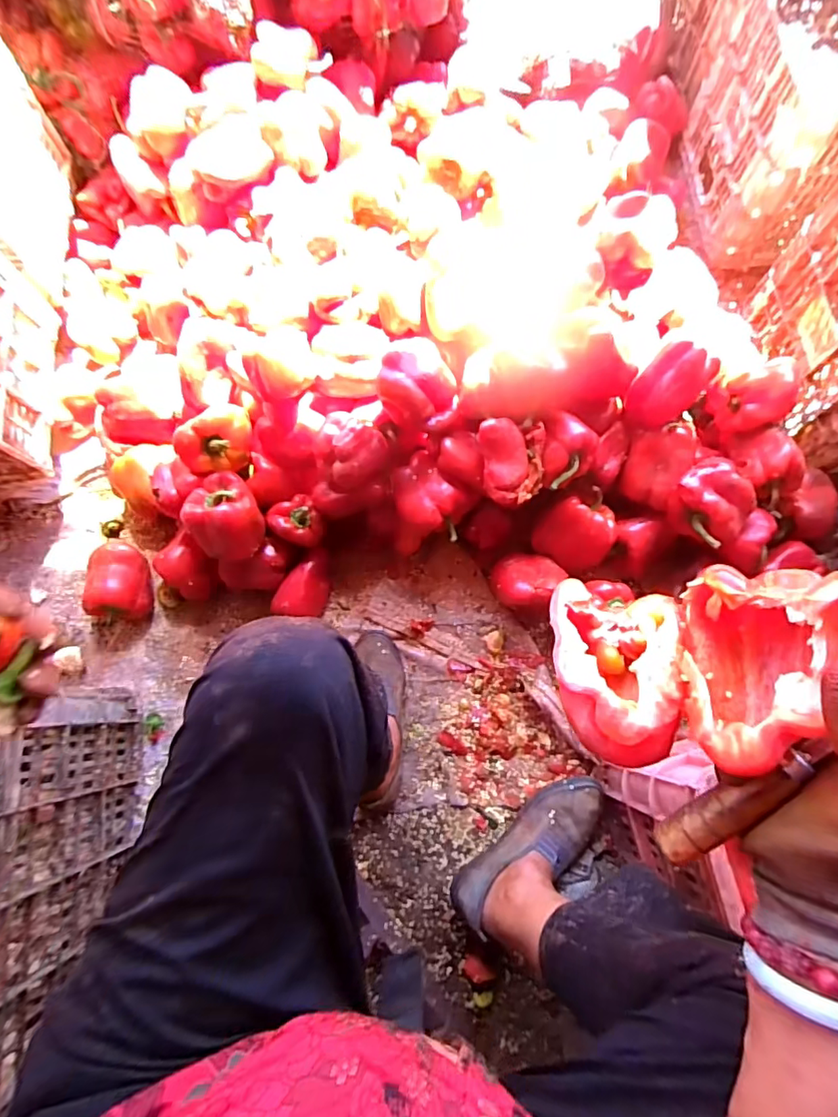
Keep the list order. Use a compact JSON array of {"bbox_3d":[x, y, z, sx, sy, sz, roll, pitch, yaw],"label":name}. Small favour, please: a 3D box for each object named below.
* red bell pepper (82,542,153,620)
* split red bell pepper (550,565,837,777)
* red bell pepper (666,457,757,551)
[{"bbox_3d":[-0.449,0.034,0.796,0.075,0.070,0.110,4,76,3],"label":"red bell pepper"},{"bbox_3d":[0.164,0.063,0.317,0.172,0.063,0.118,-6,72,34],"label":"split red bell pepper"},{"bbox_3d":[0.398,-0.073,0.717,0.089,0.069,0.110,-31,77,-6],"label":"red bell pepper"}]

